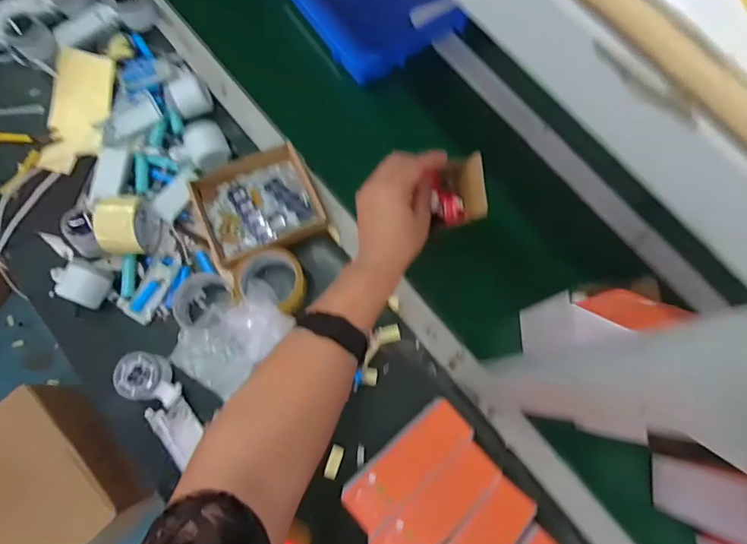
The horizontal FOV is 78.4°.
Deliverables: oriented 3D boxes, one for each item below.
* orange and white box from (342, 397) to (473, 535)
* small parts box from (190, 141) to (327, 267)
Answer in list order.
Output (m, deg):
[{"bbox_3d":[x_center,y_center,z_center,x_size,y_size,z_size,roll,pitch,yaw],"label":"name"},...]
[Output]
[{"bbox_3d":[0.041,0.245,0.600,0.180,0.076,0.070,-40,81,-10],"label":"orange and white box"},{"bbox_3d":[-0.175,-0.097,0.684,0.179,0.039,0.158,-26,79,-7],"label":"small parts box"}]

